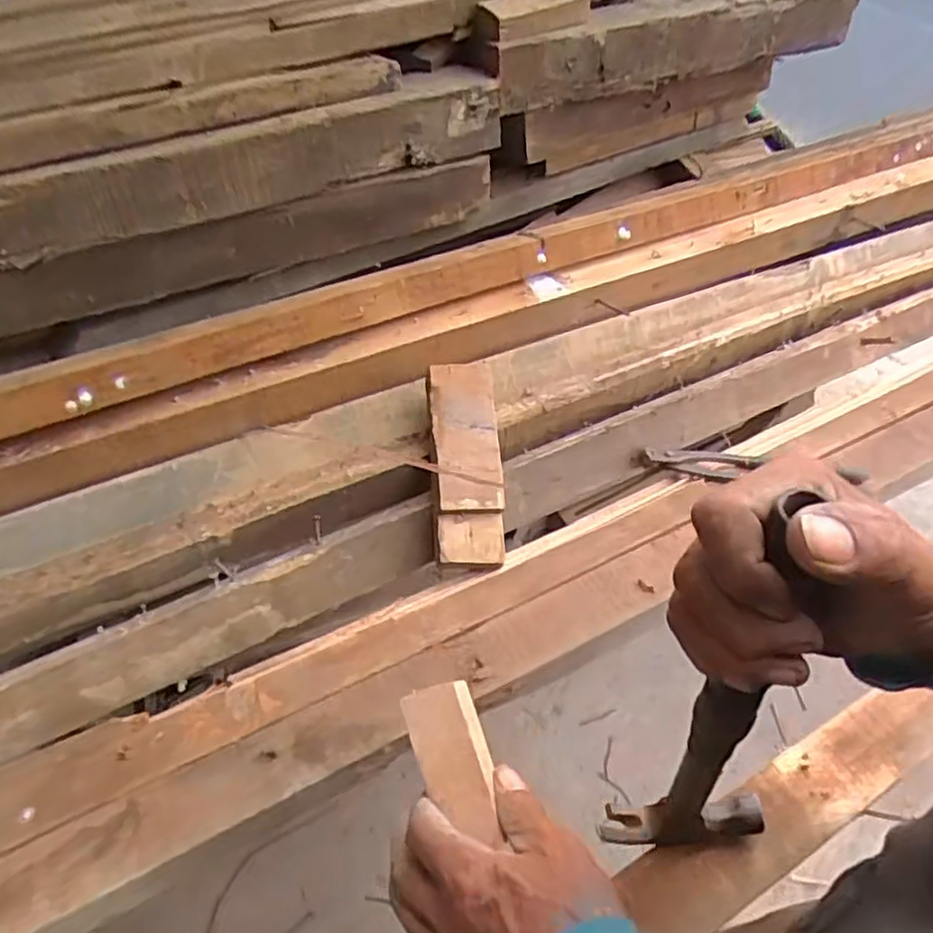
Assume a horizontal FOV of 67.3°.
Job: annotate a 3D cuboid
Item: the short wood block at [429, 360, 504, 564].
[{"bbox_3d":[0.001,-0.009,0.639,0.059,0.028,0.189,-2,72,-4],"label":"short wood block"}]

